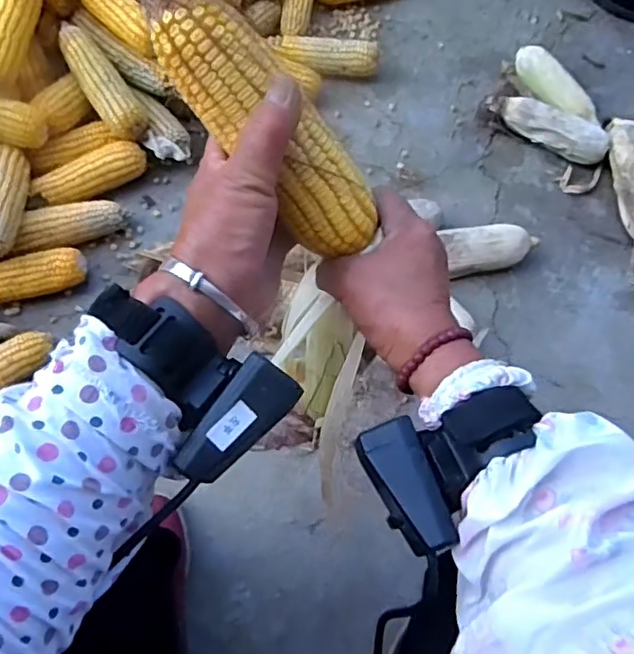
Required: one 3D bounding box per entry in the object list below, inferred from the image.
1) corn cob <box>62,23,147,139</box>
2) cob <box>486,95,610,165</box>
[{"bbox_3d":[-0.297,-0.335,0.822,0.053,0.040,0.183,-36,75,-14],"label":"corn cob"},{"bbox_3d":[0.333,-0.292,0.887,0.185,0.053,0.054,29,72,8],"label":"cob"}]

